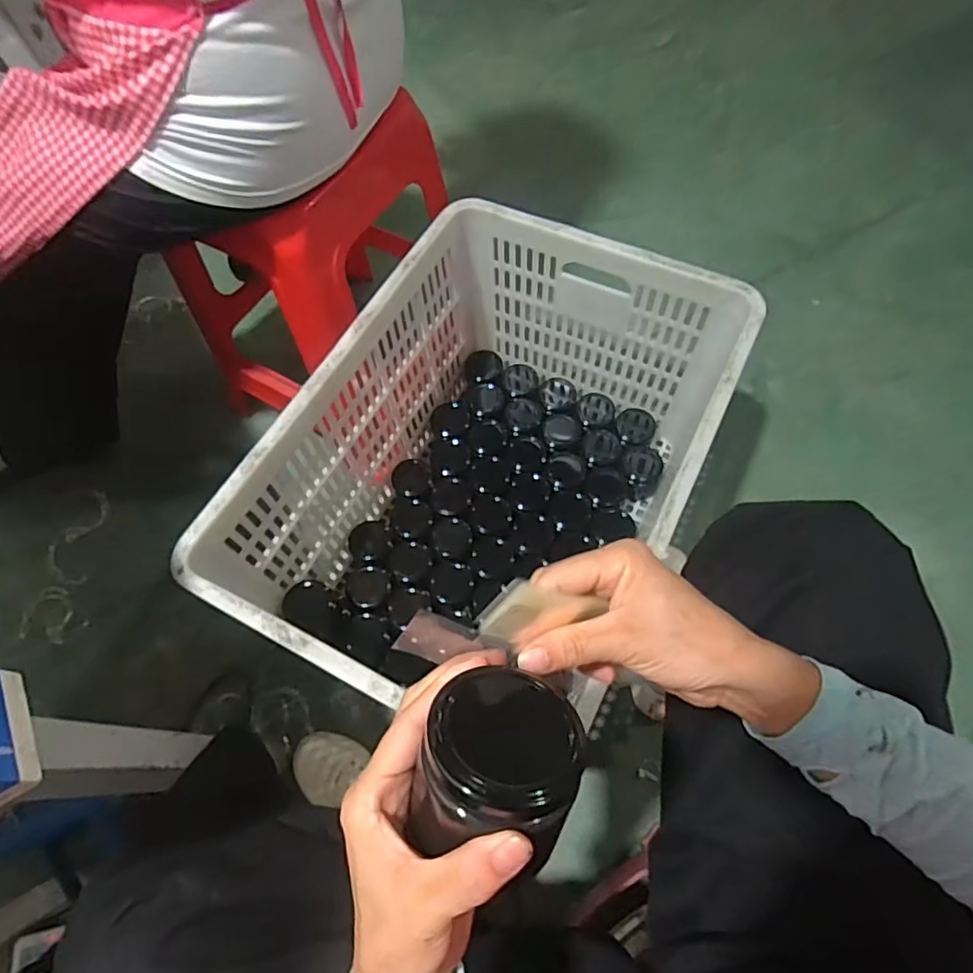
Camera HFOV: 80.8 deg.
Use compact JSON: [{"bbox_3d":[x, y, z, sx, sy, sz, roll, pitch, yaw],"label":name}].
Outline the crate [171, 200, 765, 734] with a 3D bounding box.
[{"bbox_3d":[0.022,0.000,0.771,0.423,0.351,0.601,26,68,15],"label":"crate"}]

